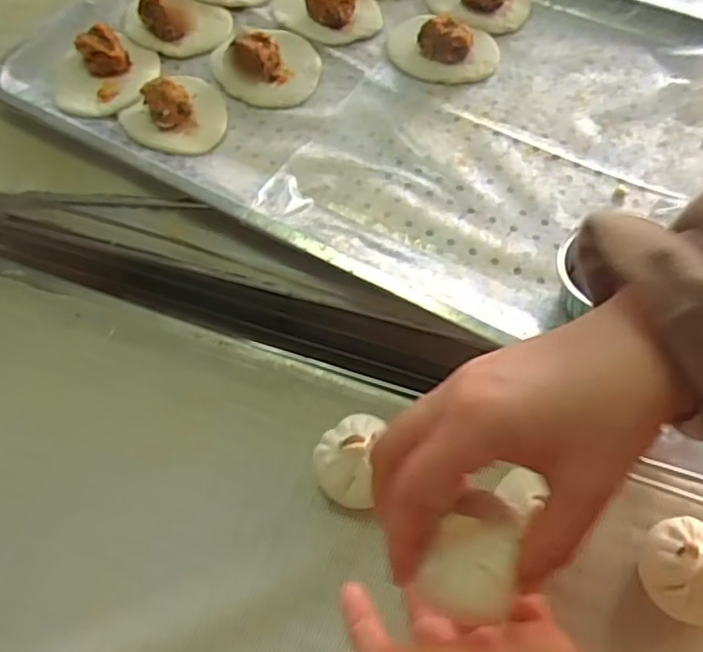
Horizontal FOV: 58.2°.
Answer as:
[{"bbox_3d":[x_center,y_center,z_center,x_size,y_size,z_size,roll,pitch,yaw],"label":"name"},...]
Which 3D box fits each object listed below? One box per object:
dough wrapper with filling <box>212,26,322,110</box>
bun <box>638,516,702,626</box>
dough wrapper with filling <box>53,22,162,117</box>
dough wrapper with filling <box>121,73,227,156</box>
[{"bbox_3d":[-0.074,-0.235,0.537,0.089,0.030,0.102,-9,60,-4],"label":"dough wrapper with filling"},{"bbox_3d":[0.194,0.138,0.366,0.051,0.038,0.057,28,65,11],"label":"bun"},{"bbox_3d":[-0.205,-0.214,0.526,0.086,0.031,0.082,-1,60,1],"label":"dough wrapper with filling"},{"bbox_3d":[-0.142,-0.178,0.507,0.087,0.034,0.086,0,61,0],"label":"dough wrapper with filling"}]

